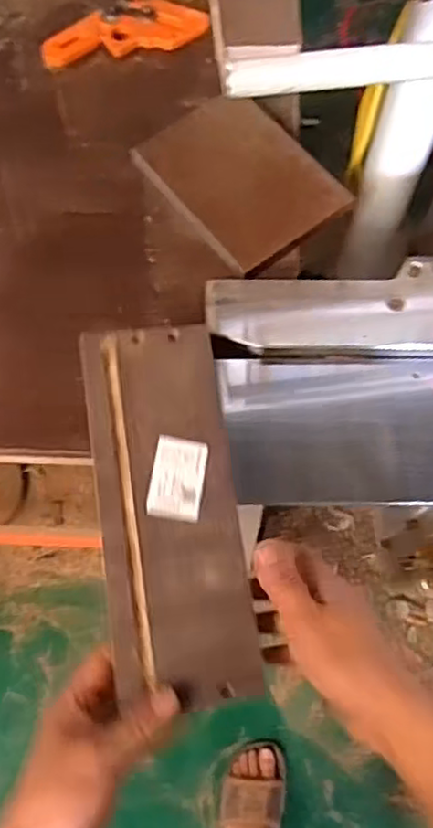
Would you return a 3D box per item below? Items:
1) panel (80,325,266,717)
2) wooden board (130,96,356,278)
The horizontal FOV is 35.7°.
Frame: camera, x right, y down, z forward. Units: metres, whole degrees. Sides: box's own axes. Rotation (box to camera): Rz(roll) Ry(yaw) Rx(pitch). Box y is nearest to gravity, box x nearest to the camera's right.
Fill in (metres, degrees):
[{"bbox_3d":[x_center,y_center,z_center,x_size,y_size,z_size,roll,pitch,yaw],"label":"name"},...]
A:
[{"bbox_3d":[-0.037,0.071,0.524,0.105,0.015,0.291,-9,74,-3],"label":"panel"},{"bbox_3d":[0.025,-0.237,0.684,0.138,0.025,0.188,-36,73,-12],"label":"wooden board"}]

